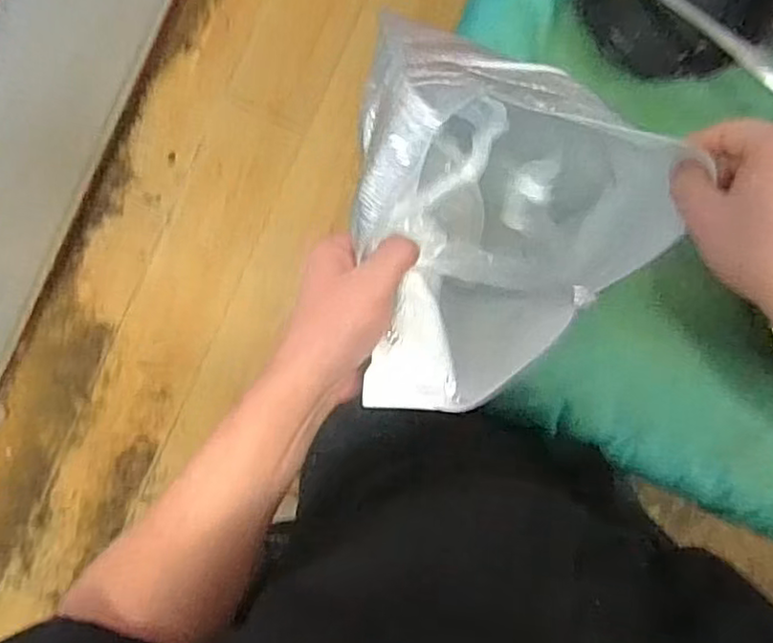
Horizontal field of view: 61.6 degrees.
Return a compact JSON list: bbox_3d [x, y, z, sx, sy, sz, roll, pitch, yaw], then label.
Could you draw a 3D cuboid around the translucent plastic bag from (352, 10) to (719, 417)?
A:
[{"bbox_3d":[0.095,-0.059,0.437,0.221,0.150,0.220,0,93,-2],"label":"translucent plastic bag"}]

